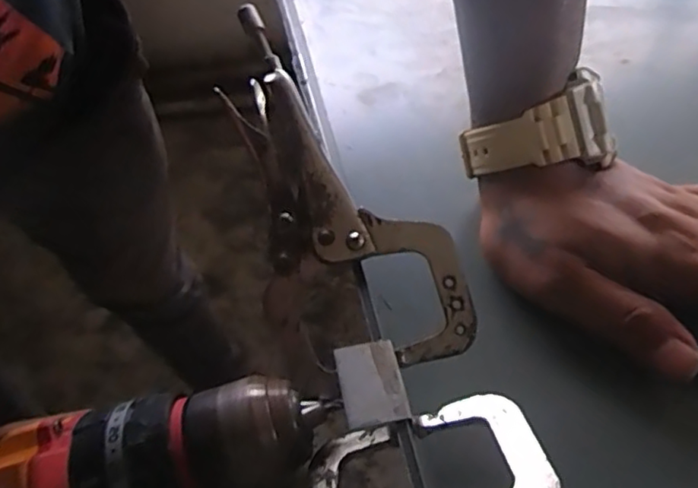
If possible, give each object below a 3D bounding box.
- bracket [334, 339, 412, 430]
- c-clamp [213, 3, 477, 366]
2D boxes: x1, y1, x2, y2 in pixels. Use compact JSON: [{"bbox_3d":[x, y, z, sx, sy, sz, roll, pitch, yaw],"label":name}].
[{"bbox_3d":[0.008,0.050,0.219,0.022,0.004,0.032,-11,50,-4],"label":"bracket"},{"bbox_3d":[0.001,-0.028,0.275,0.091,0.028,0.161,-5,79,6],"label":"c-clamp"}]

